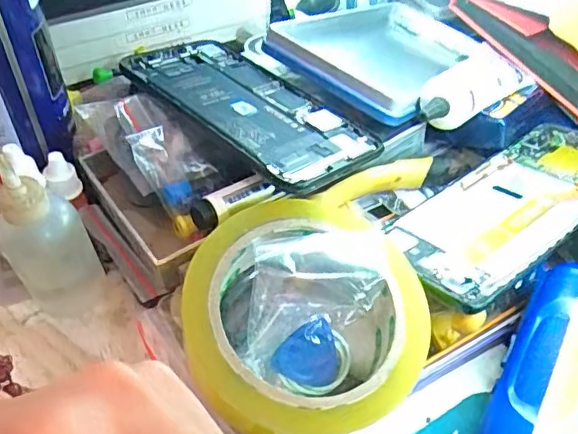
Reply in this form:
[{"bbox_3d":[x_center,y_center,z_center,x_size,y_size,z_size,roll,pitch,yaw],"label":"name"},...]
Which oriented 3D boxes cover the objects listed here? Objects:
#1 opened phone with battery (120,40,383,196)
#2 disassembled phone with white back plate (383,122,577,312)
[{"bbox_3d":[-0.022,-0.064,0.311,0.074,0.013,0.145,-35,57,-30],"label":"opened phone with battery"},{"bbox_3d":[0.119,-0.008,0.298,0.153,0.007,0.068,-30,39,-24],"label":"disassembled phone with white back plate"}]

